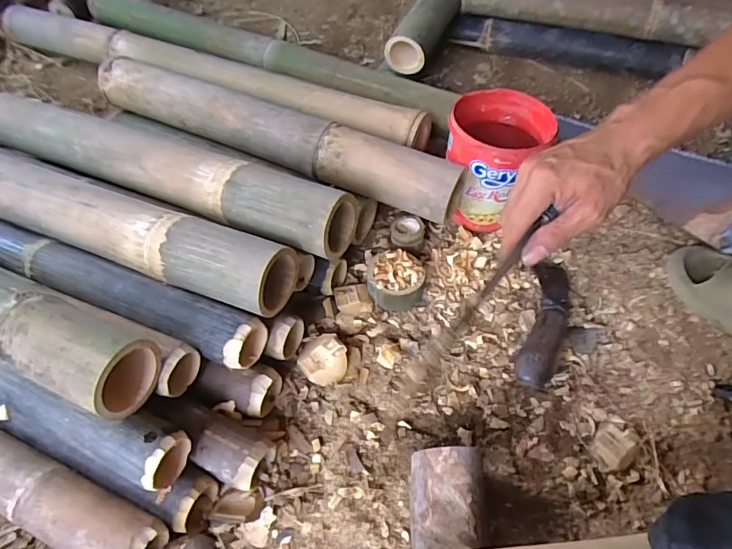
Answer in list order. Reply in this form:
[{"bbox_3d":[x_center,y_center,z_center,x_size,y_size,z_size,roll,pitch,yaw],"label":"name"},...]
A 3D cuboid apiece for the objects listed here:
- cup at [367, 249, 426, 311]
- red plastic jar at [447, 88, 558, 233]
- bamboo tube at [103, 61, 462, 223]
[{"bbox_3d":[0.040,0.006,0.635,0.075,0.047,0.071,0,53,0],"label":"cup"},{"bbox_3d":[0.186,-0.167,0.695,0.135,0.155,0.137,0,53,0],"label":"red plastic jar"},{"bbox_3d":[-0.149,-0.215,0.694,0.598,0.070,0.074,21,56,16],"label":"bamboo tube"}]

